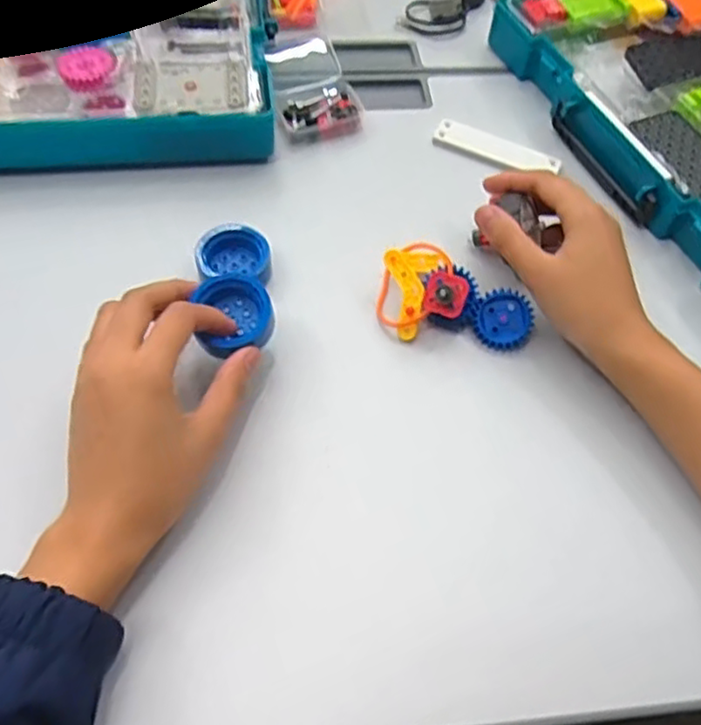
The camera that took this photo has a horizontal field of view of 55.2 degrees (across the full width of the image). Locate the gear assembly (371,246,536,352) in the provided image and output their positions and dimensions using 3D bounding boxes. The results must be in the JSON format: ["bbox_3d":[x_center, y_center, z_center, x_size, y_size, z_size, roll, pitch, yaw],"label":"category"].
[{"bbox_3d":[0.063,-0.039,0.432,0.104,0.038,0.064,33,62,16],"label":"gear assembly"}]

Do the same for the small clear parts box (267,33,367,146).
[{"bbox_3d":[-0.030,-0.220,0.536,0.063,0.031,0.092,-14,61,-12],"label":"small clear parts box"}]

